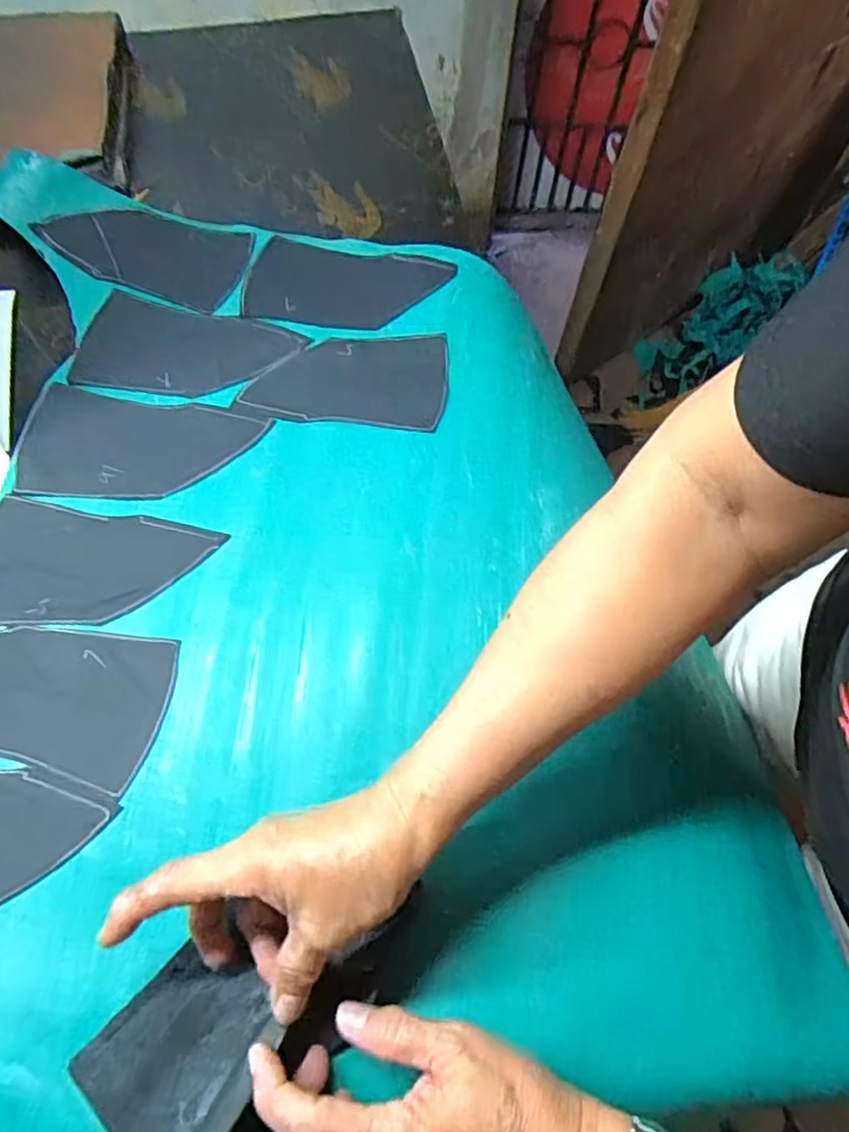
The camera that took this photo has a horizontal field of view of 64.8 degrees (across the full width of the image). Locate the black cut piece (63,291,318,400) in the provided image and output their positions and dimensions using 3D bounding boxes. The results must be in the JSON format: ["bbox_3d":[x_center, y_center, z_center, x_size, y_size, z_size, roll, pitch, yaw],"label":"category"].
[{"bbox_3d":[-0.195,-0.177,0.553,0.173,0.007,0.094,11,65,3],"label":"black cut piece"}]

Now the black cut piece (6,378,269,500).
[{"bbox_3d":[-0.218,-0.087,0.503,0.173,0.008,0.099,10,65,2],"label":"black cut piece"}]

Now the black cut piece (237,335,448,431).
[{"bbox_3d":[-0.060,-0.151,0.535,0.153,0.006,0.086,5,66,6],"label":"black cut piece"}]

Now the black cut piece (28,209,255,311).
[{"bbox_3d":[-0.241,-0.287,0.592,0.160,0.030,0.093,17,65,6],"label":"black cut piece"}]

